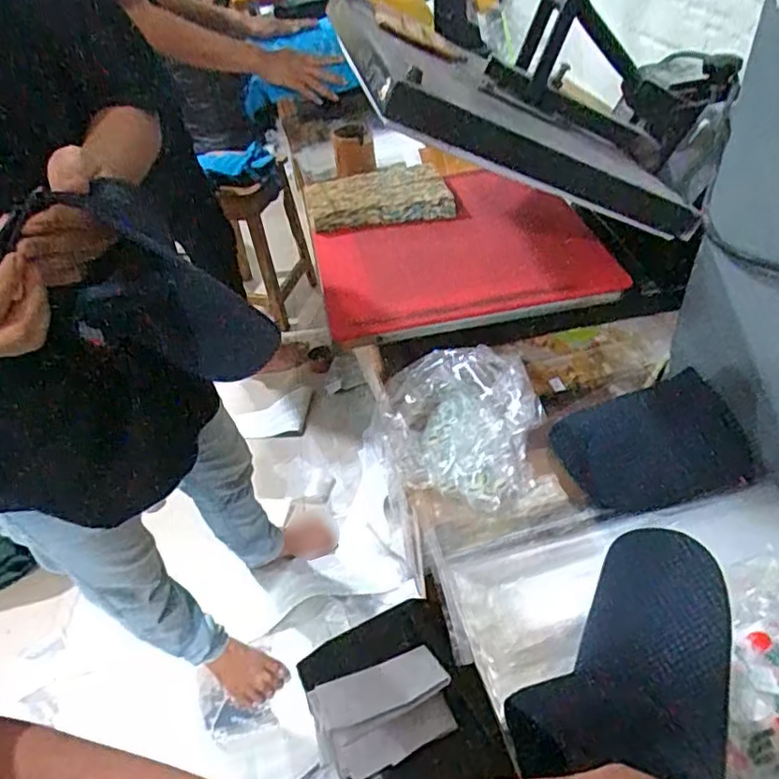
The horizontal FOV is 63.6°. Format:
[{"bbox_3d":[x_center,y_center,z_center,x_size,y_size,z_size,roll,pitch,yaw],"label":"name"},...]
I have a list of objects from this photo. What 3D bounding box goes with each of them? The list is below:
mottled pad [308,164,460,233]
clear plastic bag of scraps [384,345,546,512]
[{"bbox_3d":[-0.018,-0.293,0.956,0.209,0.043,0.117,-10,43,-2],"label":"mottled pad"},{"bbox_3d":[0.080,0.042,0.711,0.170,0.086,0.185,-10,43,-2],"label":"clear plastic bag of scraps"}]

